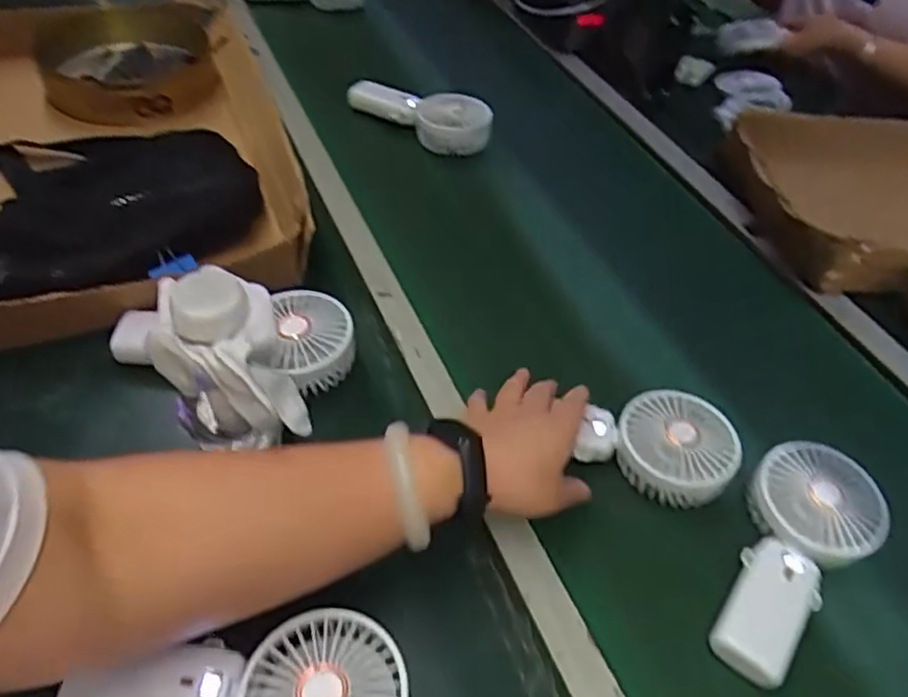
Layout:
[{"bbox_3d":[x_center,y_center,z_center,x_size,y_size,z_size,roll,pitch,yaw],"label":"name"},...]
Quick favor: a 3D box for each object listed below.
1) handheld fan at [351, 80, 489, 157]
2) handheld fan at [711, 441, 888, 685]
[{"bbox_3d":[-0.043,-0.279,0.816,0.188,0.048,0.072,19,45,8],"label":"handheld fan"},{"bbox_3d":[0.238,0.138,0.478,0.085,0.045,0.186,36,50,24],"label":"handheld fan"}]

